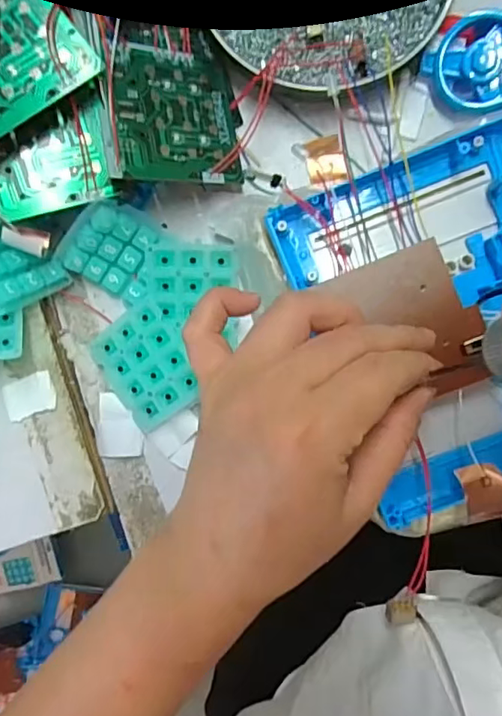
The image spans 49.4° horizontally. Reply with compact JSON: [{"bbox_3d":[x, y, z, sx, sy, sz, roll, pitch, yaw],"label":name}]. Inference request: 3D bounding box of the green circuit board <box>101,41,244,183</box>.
[{"bbox_3d":[-0.040,-0.126,0.285,0.076,0.008,0.071,-11,86,-31],"label":"green circuit board"}]

